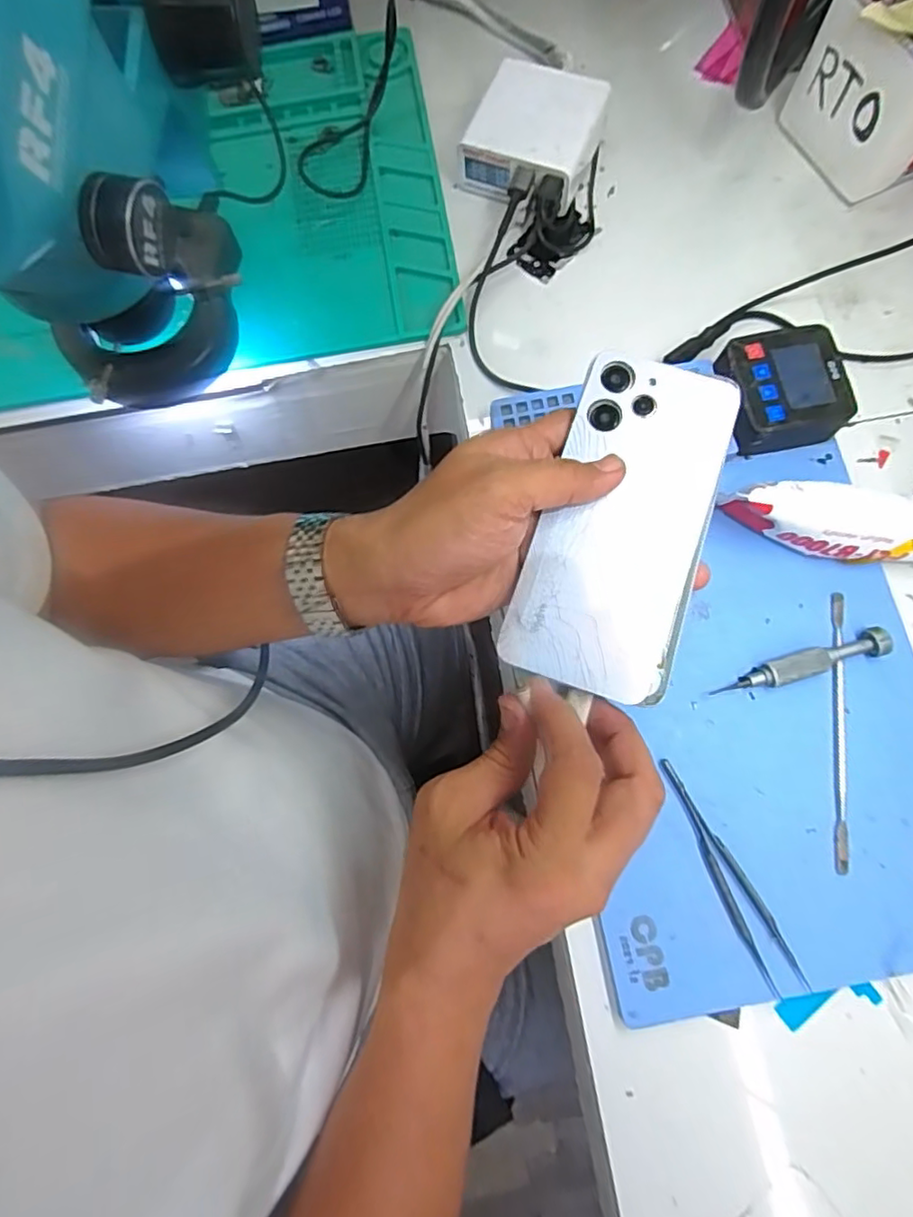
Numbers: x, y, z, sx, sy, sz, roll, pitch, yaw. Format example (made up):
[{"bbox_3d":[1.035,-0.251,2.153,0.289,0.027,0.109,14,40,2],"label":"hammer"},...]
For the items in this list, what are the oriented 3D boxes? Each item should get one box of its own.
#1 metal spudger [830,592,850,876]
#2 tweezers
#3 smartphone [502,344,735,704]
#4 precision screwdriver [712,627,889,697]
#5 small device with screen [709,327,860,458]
[{"bbox_3d":[0.225,0.069,0.359,0.010,0.005,0.160,6,77,3],"label":"metal spudger"},{"bbox_3d":[0.150,0.146,0.340,0.021,0.006,0.131,-24,77,-4],"label":"tweezers"},{"bbox_3d":[0.082,-0.041,0.298,0.079,0.011,0.164,19,83,6],"label":"smartphone"},{"bbox_3d":[0.205,0.034,0.364,0.104,0.014,0.016,-16,76,-2],"label":"precision screwdriver"},{"bbox_3d":[0.207,-0.139,0.399,0.073,0.037,0.068,-13,76,-2],"label":"small device with screen"}]

